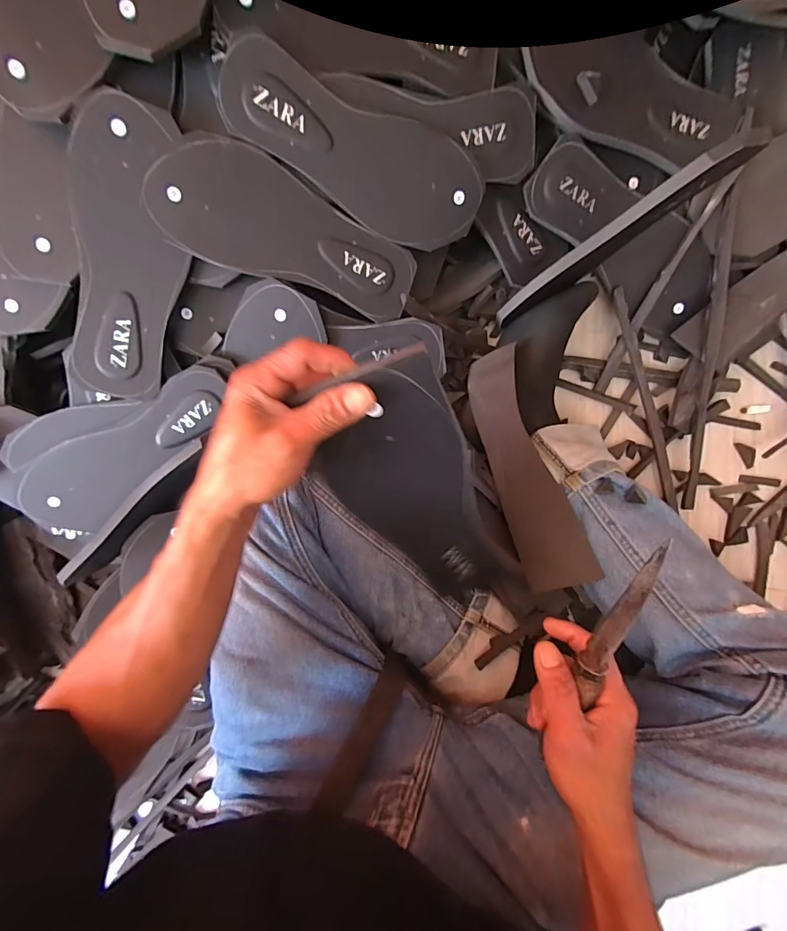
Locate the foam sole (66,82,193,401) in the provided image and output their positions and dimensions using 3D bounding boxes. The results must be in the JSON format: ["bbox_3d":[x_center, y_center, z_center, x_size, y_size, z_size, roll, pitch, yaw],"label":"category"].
[{"bbox_3d":[-0.244,-0.188,0.378,0.088,0.010,0.249,8,107,-16],"label":"foam sole"}]

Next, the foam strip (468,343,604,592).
[{"bbox_3d":[0.137,0.000,0.437,0.065,0.019,0.251,-17,83,1],"label":"foam strip"}]

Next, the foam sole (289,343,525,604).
[{"bbox_3d":[0.019,0.034,0.316,0.102,0.245,0.016,-17,40,17],"label":"foam sole"}]

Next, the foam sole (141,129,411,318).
[{"bbox_3d":[-0.096,-0.226,0.398,0.242,0.008,0.098,13,106,-18],"label":"foam sole"}]

